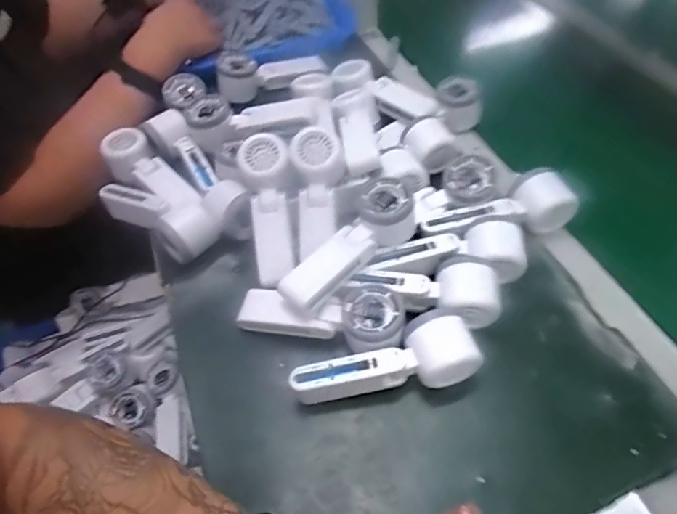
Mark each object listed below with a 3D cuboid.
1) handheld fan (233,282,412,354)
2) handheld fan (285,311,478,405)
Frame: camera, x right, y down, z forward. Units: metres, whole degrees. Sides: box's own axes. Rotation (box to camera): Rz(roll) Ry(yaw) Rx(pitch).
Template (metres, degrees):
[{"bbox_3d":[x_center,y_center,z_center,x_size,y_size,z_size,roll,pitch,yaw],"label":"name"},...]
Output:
[{"bbox_3d":[-0.019,0.064,0.468,0.164,0.050,0.065,4,53,6],"label":"handheld fan"},{"bbox_3d":[0.041,0.100,0.431,0.161,0.056,0.055,-15,53,-8],"label":"handheld fan"}]

